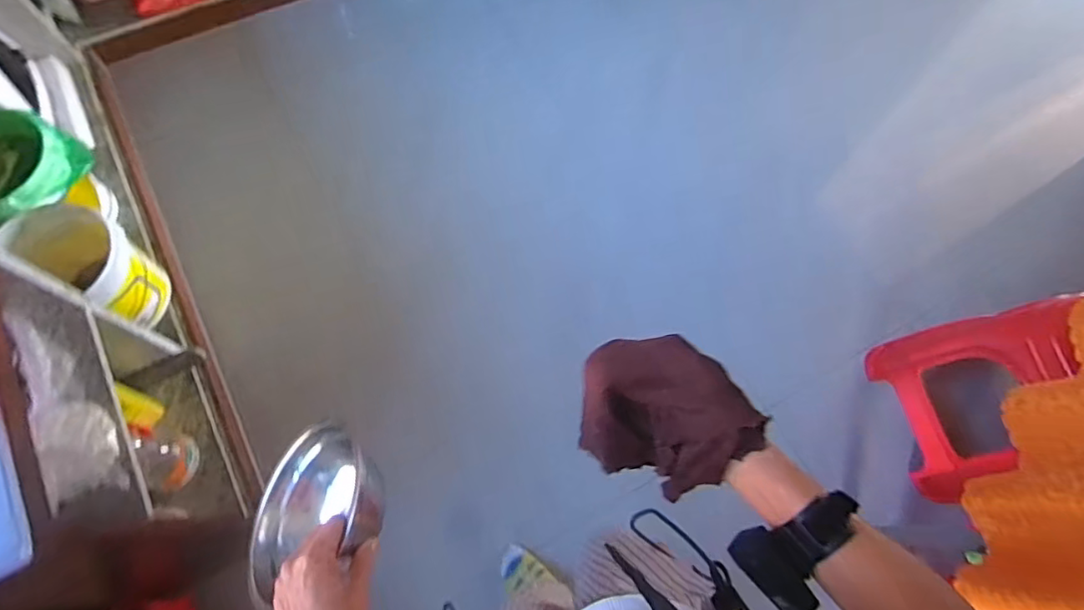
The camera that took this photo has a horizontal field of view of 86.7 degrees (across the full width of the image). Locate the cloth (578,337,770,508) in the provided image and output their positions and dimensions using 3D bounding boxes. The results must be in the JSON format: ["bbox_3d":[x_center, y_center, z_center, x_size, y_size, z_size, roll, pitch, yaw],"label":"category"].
[{"bbox_3d":[0.103,0.099,0.522,0.146,0.086,0.114,43,73,13],"label":"cloth"}]

